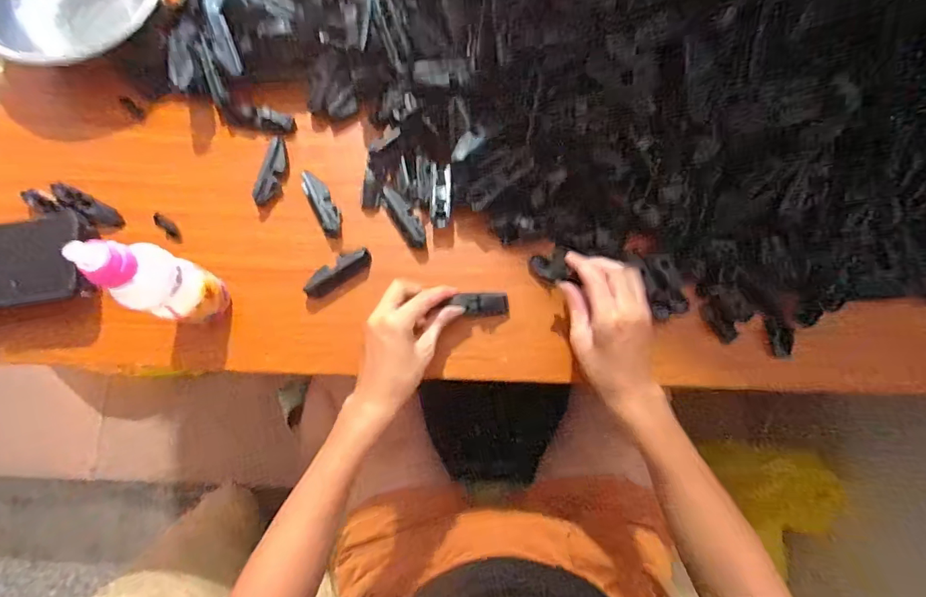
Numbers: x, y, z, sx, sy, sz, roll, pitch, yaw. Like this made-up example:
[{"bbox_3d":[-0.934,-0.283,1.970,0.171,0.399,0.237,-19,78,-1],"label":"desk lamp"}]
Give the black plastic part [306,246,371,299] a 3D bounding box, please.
[{"bbox_3d":[-0.124,-0.026,0.455,0.071,0.017,0.022,-34,81,-6],"label":"black plastic part"}]

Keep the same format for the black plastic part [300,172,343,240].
[{"bbox_3d":[-0.142,-0.095,0.467,0.022,0.014,0.071,-27,81,-4],"label":"black plastic part"}]

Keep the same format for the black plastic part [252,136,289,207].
[{"bbox_3d":[-0.196,-0.131,0.472,0.018,0.017,0.073,14,80,3],"label":"black plastic part"}]

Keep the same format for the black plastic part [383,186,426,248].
[{"bbox_3d":[-0.059,-0.082,0.462,0.021,0.018,0.065,-34,81,-6],"label":"black plastic part"}]

